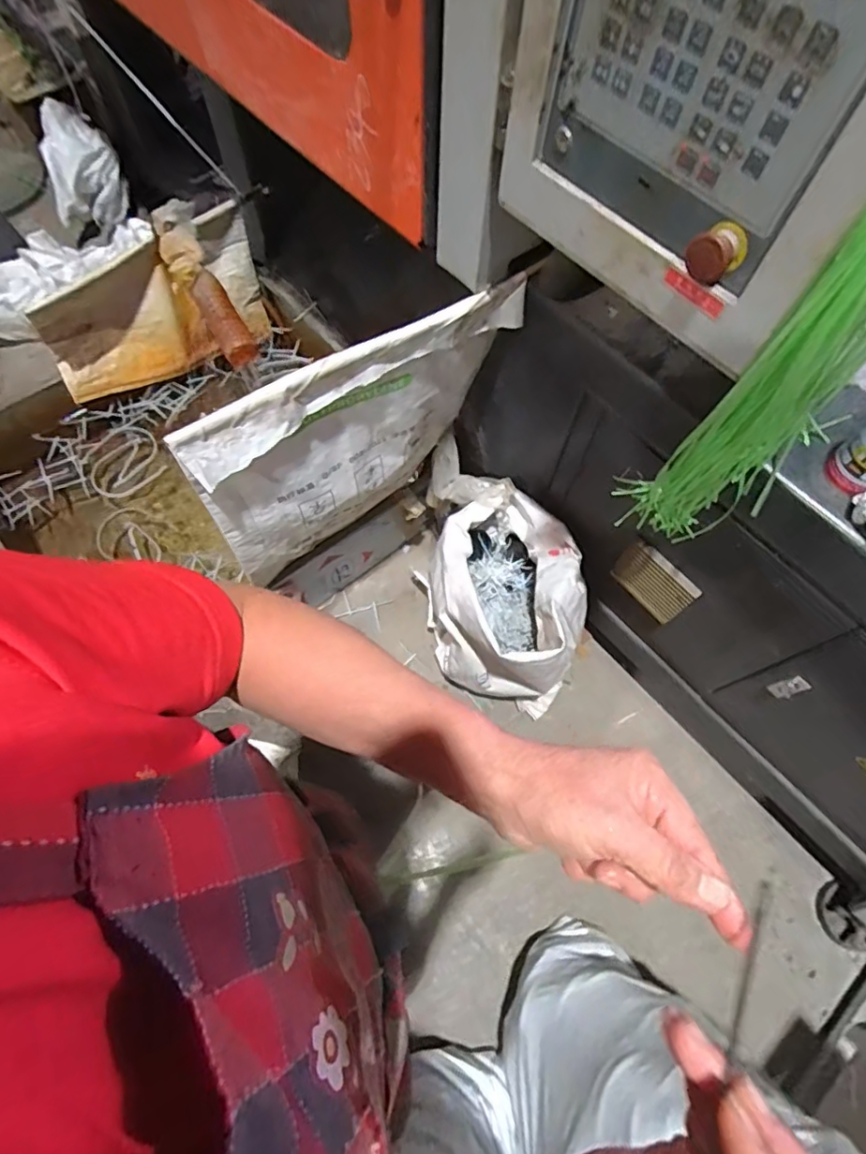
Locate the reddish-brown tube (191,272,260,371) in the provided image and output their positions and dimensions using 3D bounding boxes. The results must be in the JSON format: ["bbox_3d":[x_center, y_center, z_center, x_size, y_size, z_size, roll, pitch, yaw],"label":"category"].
[{"bbox_3d":[-0.391,-0.479,1.027,0.061,0.057,0.173,-29,83,-16],"label":"reddish-brown tube"}]

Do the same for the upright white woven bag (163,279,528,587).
[{"bbox_3d":[-0.120,-0.222,0.962,0.545,0.471,0.081,-30,71,-13],"label":"upright white woven bag"}]

